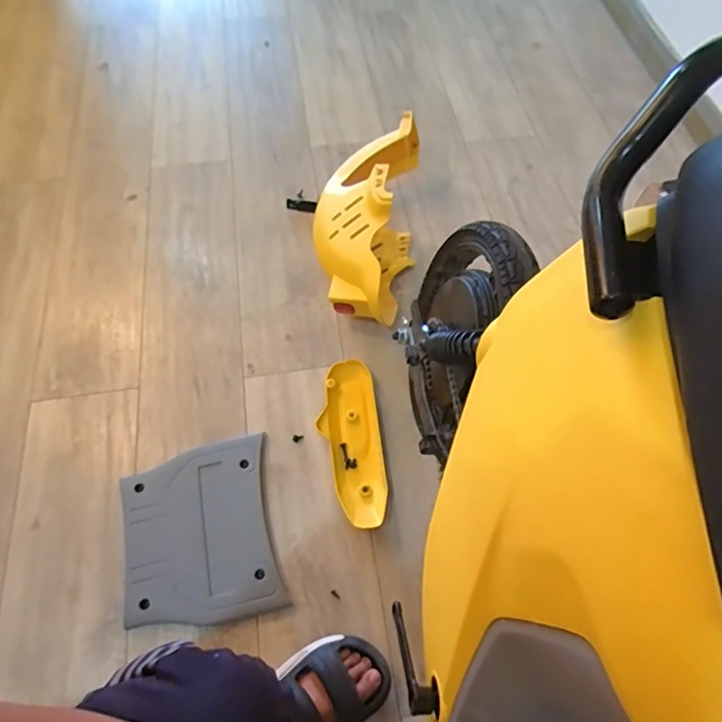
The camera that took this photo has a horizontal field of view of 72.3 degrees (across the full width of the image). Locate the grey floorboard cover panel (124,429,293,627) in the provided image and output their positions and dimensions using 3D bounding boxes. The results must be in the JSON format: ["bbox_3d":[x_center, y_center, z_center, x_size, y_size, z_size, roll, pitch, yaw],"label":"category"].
[{"bbox_3d":[-0.270,0.285,0.818,0.242,0.030,0.281,-12,65,-7],"label":"grey floorboard cover panel"}]

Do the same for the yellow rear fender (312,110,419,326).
[{"bbox_3d":[0.010,-0.301,1.027,0.212,0.191,0.449,3,65,0],"label":"yellow rear fender"}]

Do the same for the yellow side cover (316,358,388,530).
[{"bbox_3d":[-0.018,0.142,0.885,0.103,0.045,0.301,-5,65,-4],"label":"yellow side cover"}]

